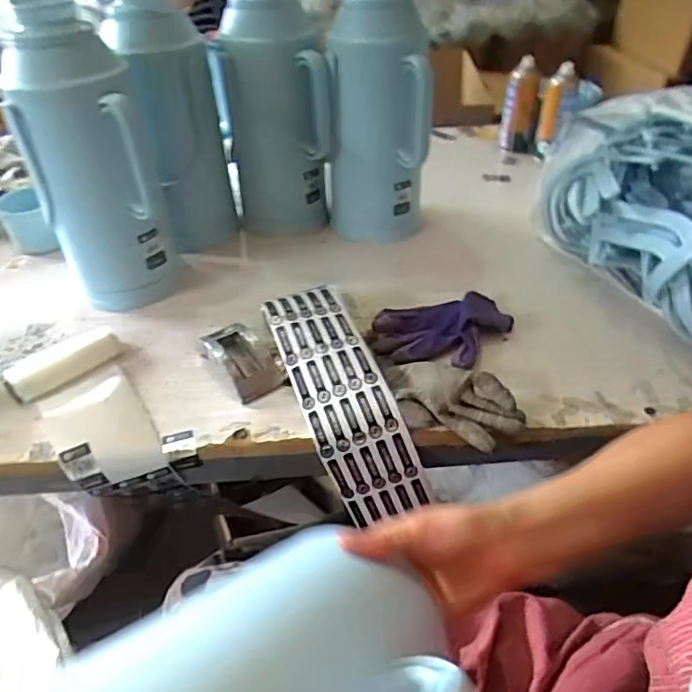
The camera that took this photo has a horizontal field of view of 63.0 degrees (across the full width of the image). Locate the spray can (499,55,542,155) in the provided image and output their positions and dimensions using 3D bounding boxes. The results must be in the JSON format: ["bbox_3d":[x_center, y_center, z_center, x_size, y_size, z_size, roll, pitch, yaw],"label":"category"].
[{"bbox_3d":[0.382,-0.516,1.234,0.064,0.176,0.076,-32,48,-32],"label":"spray can"}]

